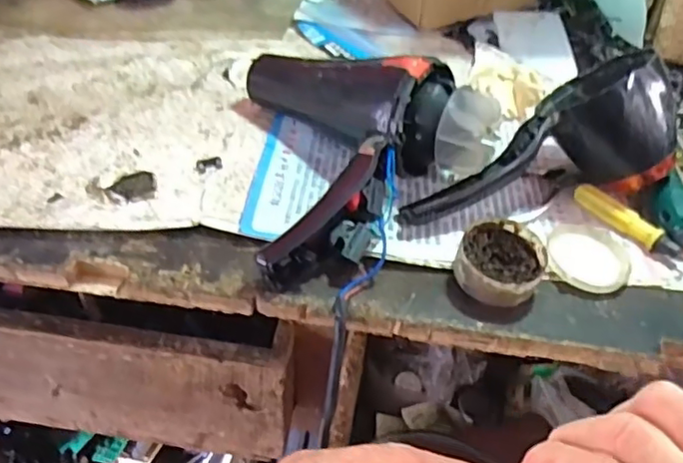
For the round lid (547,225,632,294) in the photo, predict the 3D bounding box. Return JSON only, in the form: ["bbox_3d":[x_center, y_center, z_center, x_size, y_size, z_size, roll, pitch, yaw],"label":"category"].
[{"bbox_3d":[0.168,0.016,0.411,0.053,0.009,0.060,13,43,6],"label":"round lid"}]

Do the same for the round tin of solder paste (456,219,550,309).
[{"bbox_3d":[0.102,0.020,0.389,0.053,0.022,0.058,4,43,-4],"label":"round tin of solder paste"}]

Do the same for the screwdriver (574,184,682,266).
[{"bbox_3d":[0.216,0.004,0.425,0.016,0.016,0.122,-27,53,-32],"label":"screwdriver"}]

